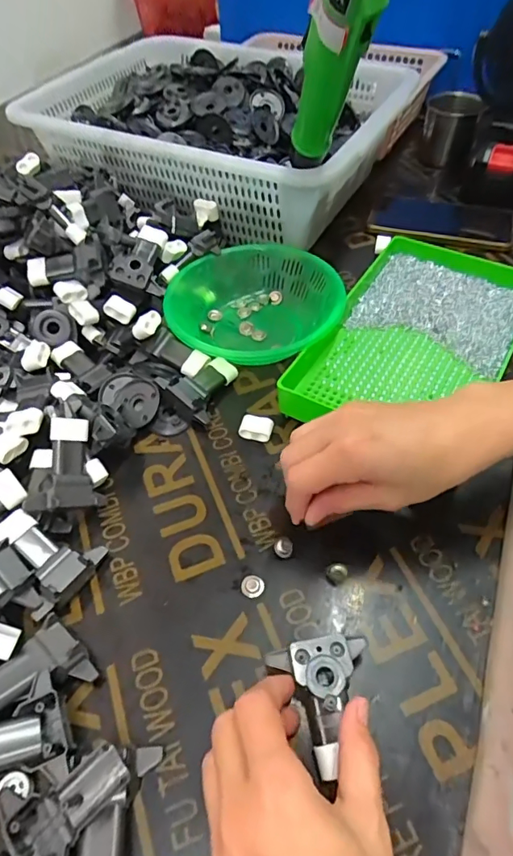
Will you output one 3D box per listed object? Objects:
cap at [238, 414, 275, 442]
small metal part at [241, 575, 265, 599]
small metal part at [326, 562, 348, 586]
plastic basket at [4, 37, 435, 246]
[{"bbox_3d":[0.000,0.001,0.395,0.026,0.015,0.015,11,52,11],"label":"cap"},{"bbox_3d":[-0.002,0.104,0.324,0.015,0.004,0.015,-1,51,2],"label":"small metal part"},{"bbox_3d":[0.053,0.097,0.327,0.013,0.004,0.015,19,54,17],"label":"small metal part"},{"bbox_3d":[-0.033,-0.353,0.584,0.358,0.099,0.307,22,56,18],"label":"plastic basket"}]

